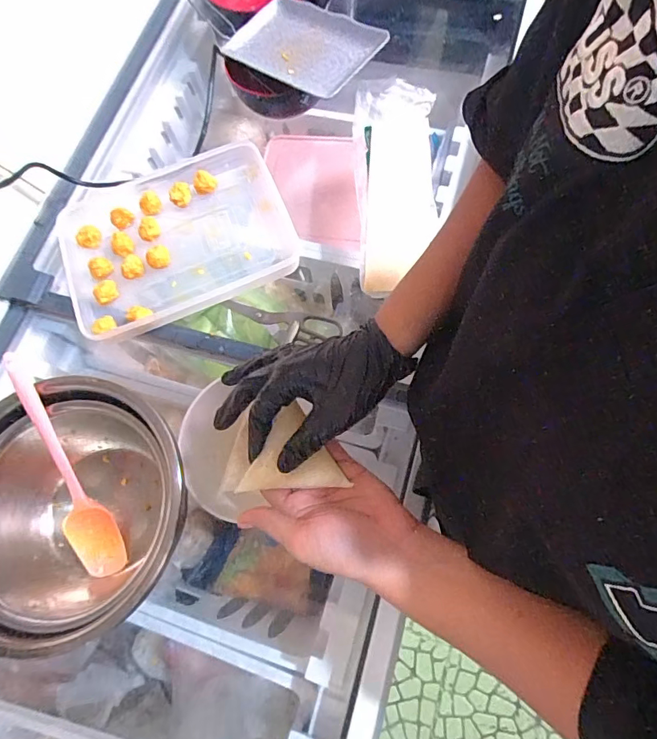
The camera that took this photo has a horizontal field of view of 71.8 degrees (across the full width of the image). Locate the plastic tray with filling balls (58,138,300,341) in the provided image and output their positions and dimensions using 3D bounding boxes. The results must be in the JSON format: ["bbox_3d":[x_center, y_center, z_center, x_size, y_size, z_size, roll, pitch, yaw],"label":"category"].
[{"bbox_3d":[-0.207,-0.170,0.615,0.304,0.043,0.230,-21,70,0],"label":"plastic tray with filling balls"}]

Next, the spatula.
[{"bbox_3d":[-0.287,0.108,0.489,0.051,0.014,0.255,-20,101,-4],"label":"spatula"}]

